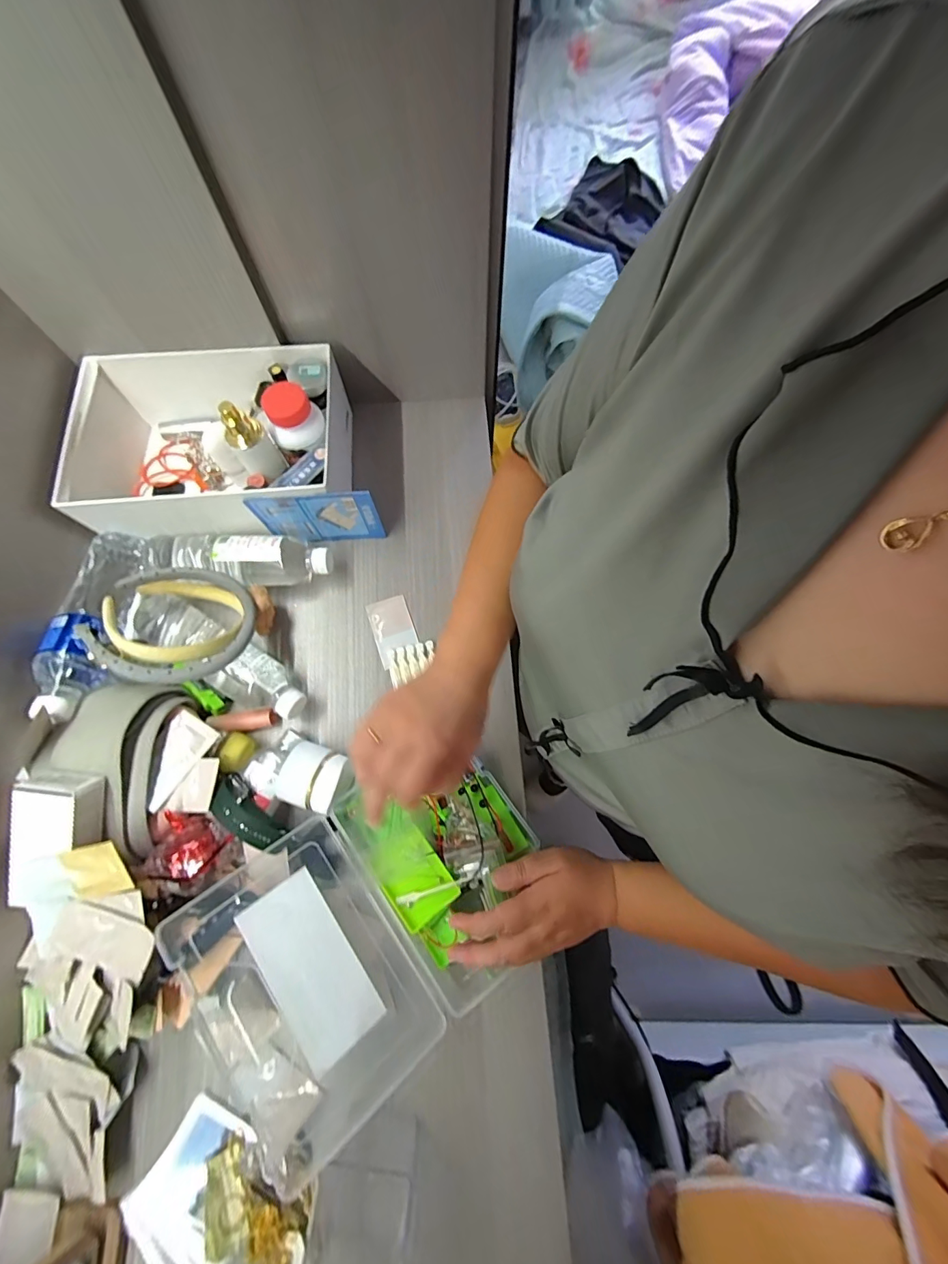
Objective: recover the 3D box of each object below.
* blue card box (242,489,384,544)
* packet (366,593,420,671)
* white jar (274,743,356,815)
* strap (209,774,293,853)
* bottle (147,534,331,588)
[{"bbox_3d":[-0.185,-0.135,0.539,0.138,0.105,0.009,-4,74,-1],"label":"blue card box"},{"bbox_3d":[-0.101,-0.003,0.555,0.050,0.004,0.081,-20,75,-6],"label":"packet"},{"bbox_3d":[-0.167,0.155,0.473,0.073,0.047,0.062,19,75,5],"label":"white jar"},{"bbox_3d":[-0.228,0.189,0.450,0.093,0.039,0.031,34,77,9],"label":"strap"},{"bbox_3d":[-0.285,-0.090,0.547,0.215,0.056,0.063,0,74,0],"label":"bottle"}]

